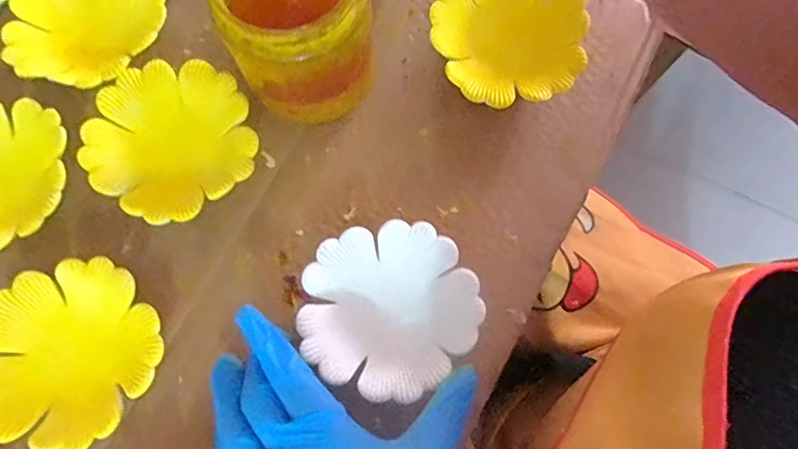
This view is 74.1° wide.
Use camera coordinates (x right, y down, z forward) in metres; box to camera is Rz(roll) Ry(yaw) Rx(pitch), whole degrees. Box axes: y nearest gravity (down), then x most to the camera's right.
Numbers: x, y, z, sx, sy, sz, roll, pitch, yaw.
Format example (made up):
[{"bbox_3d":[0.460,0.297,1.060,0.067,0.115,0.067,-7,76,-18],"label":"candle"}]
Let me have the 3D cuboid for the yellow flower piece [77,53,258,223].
[{"bbox_3d":[-0.138,-0.051,0.331,0.099,0.026,0.097,28,78,6],"label":"yellow flower piece"}]

